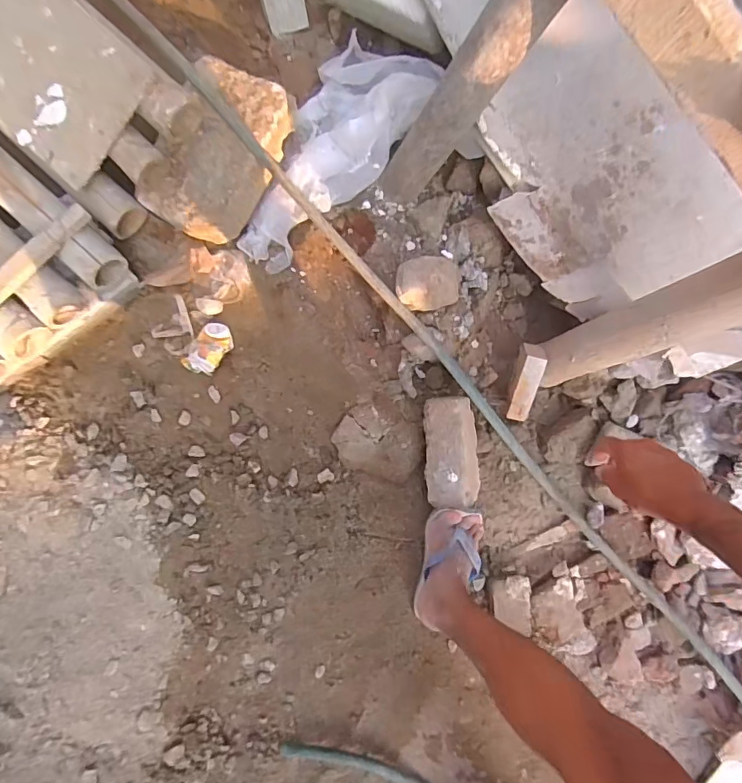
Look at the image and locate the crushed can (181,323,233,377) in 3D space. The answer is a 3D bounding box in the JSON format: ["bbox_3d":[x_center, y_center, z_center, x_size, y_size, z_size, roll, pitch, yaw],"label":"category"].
[{"bbox_3d":[-0.304,-0.078,0.915,0.063,0.040,0.103,33,88,-1],"label":"crushed can"}]

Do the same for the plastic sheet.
[{"bbox_3d":[-0.094,-0.456,0.923,0.440,0.076,0.216,-42,66,14],"label":"plastic sheet"}]

